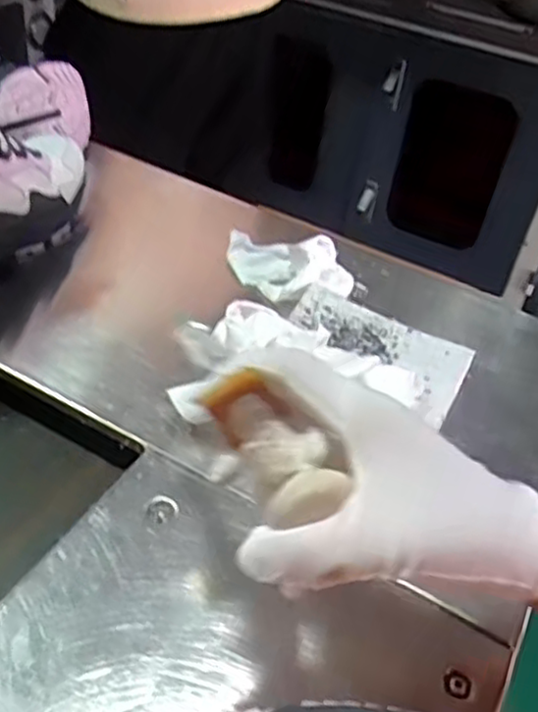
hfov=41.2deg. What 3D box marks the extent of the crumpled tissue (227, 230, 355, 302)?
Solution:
[{"bbox_3d":[0.018,-0.075,0.581,0.094,0.026,0.071,-1,42,-9],"label":"crumpled tissue"}]

